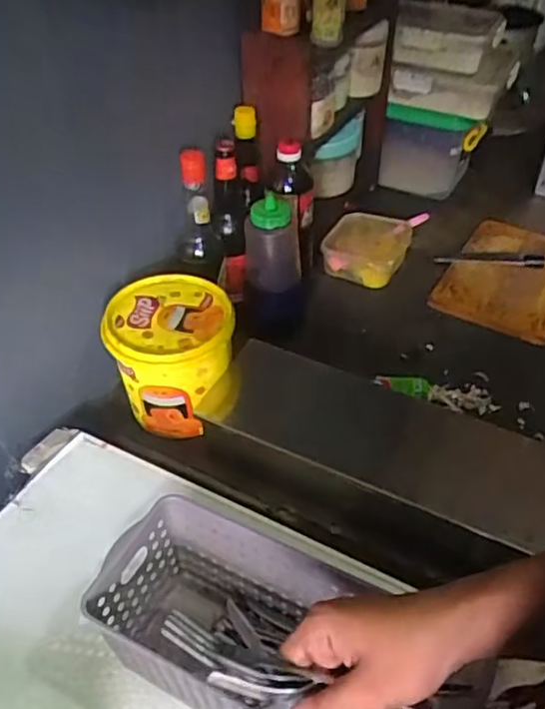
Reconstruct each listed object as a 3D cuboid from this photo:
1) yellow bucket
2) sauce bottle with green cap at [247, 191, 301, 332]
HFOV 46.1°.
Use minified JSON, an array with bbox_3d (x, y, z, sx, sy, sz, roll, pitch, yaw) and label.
[{"bbox_3d":[-0.133,-0.001,0.878,0.158,0.149,0.161,-2,43,-1],"label":"yellow bucket"},{"bbox_3d":[0.003,-0.136,0.982,0.079,0.198,0.082,1,43,3],"label":"sauce bottle with green cap"}]

